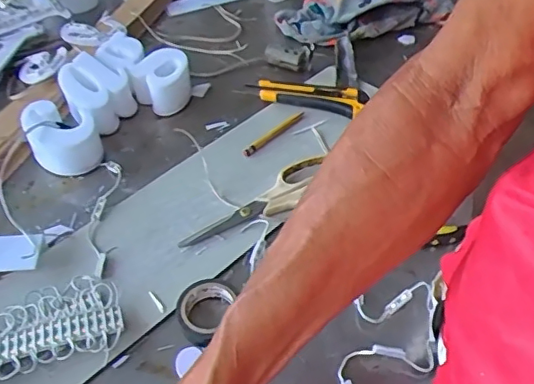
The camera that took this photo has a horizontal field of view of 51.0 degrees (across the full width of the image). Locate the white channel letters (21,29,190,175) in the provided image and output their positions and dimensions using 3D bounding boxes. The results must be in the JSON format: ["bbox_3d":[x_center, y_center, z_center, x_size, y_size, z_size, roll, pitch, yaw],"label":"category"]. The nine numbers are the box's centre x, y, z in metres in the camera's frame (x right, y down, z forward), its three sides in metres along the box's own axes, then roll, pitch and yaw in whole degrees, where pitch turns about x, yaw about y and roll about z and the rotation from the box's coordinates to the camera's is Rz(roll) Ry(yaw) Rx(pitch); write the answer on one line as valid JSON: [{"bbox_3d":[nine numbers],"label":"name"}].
[{"bbox_3d":[-0.195,-0.111,0.651,0.131,0.045,0.204,31,54,24],"label":"white channel letters"}]

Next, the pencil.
[{"bbox_3d":[0.008,-0.066,0.641,0.010,0.010,0.095,35,55,26],"label":"pencil"}]

